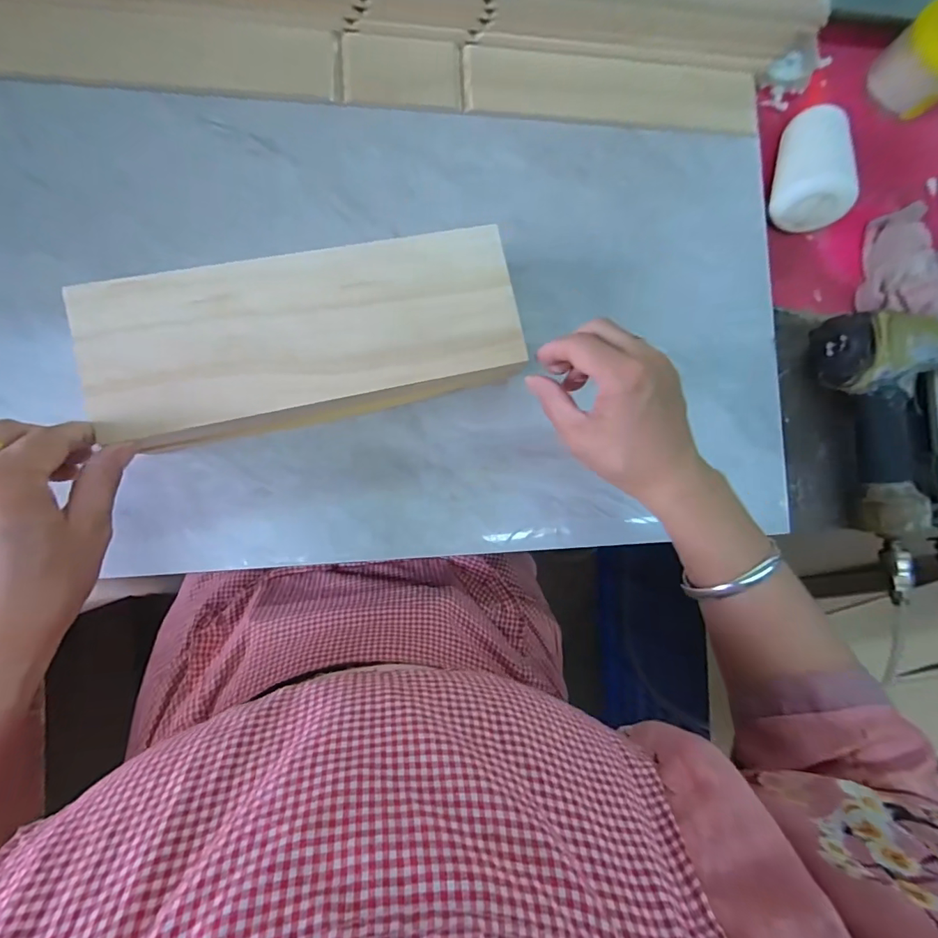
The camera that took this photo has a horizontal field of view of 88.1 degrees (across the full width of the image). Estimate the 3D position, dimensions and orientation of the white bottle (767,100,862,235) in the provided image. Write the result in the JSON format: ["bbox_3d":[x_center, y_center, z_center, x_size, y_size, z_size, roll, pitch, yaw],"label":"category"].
[{"bbox_3d":[0.315,-0.274,0.450,0.058,0.063,0.097,12,84,-8],"label":"white bottle"}]

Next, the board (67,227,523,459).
[{"bbox_3d":[-0.103,-0.090,0.329,0.273,0.025,0.107,-13,88,-11],"label":"board"}]

